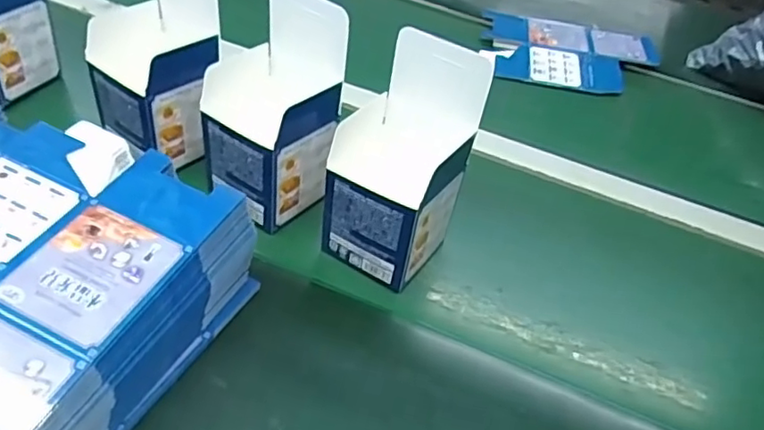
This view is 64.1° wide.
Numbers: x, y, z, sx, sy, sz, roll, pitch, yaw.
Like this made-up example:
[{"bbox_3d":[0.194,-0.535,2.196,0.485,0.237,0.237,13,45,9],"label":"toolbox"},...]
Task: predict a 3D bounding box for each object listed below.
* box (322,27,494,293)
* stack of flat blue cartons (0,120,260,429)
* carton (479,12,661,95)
[{"bbox_3d":[0.018,-0.040,0.491,0.085,0.168,0.110,30,51,21],"label":"box"},{"bbox_3d":[-0.220,0.067,0.395,0.160,0.110,0.249,22,48,16],"label":"stack of flat blue cartons"},{"bbox_3d":[0.253,-0.218,0.825,0.233,0.013,0.146,10,52,3],"label":"carton"}]

